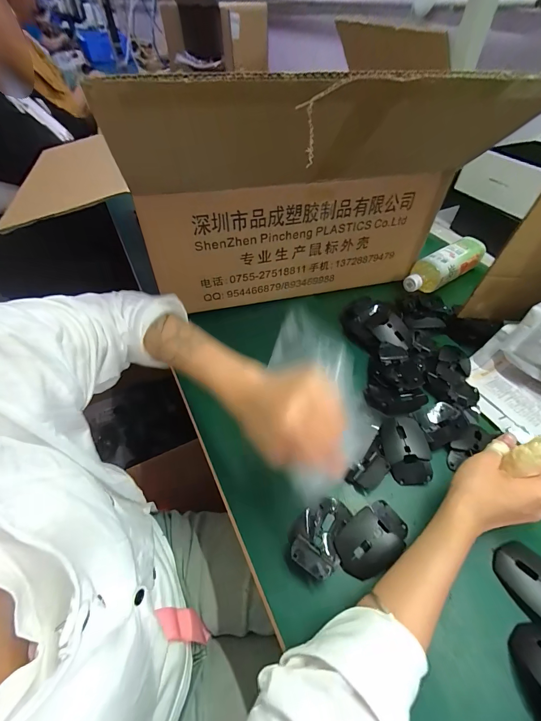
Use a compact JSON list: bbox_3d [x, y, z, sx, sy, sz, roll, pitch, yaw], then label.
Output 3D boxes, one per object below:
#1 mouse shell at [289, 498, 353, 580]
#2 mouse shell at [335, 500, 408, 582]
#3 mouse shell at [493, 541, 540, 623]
[{"bbox_3d":[0.055,0.188,0.337,0.056,0.029,0.079,26,55,20],"label":"mouse shell"},{"bbox_3d":[0.110,0.193,0.333,0.083,0.021,0.053,-29,56,-22],"label":"mouse shell"},{"bbox_3d":[0.264,0.220,0.306,0.056,0.015,0.069,-33,57,-24],"label":"mouse shell"}]

